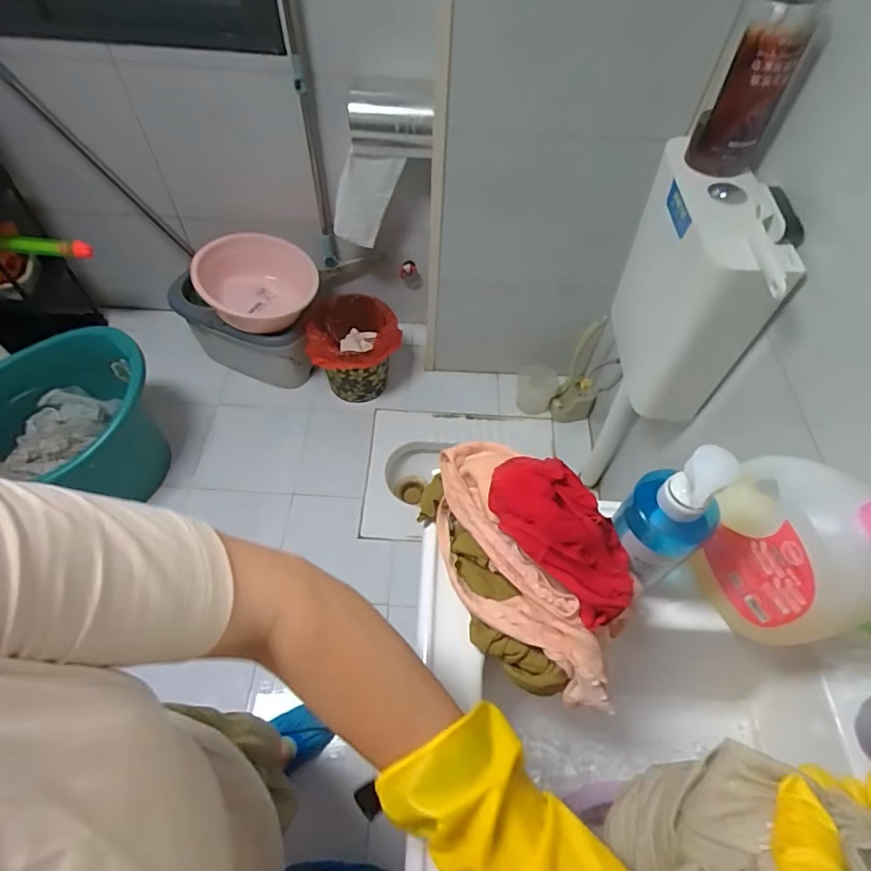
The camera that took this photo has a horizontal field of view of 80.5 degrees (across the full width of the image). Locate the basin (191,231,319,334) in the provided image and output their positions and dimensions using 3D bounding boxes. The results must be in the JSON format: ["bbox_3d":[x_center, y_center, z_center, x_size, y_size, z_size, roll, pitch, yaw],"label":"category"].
[{"bbox_3d":[-0.576,-0.468,1.652,0.368,0.169,0.368,-7,57,-7],"label":"basin"}]

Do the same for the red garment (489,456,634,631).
[{"bbox_3d":[0.108,0.079,0.427,0.140,0.059,0.074,40,64,21],"label":"red garment"}]

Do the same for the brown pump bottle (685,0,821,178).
[{"bbox_3d":[0.467,-0.523,0.733,0.097,0.290,0.079,29,60,16],"label":"brown pump bottle"}]

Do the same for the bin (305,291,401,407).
[{"bbox_3d":[-0.263,-0.290,1.726,0.278,0.288,0.272,-1,57,-3],"label":"bin"}]

